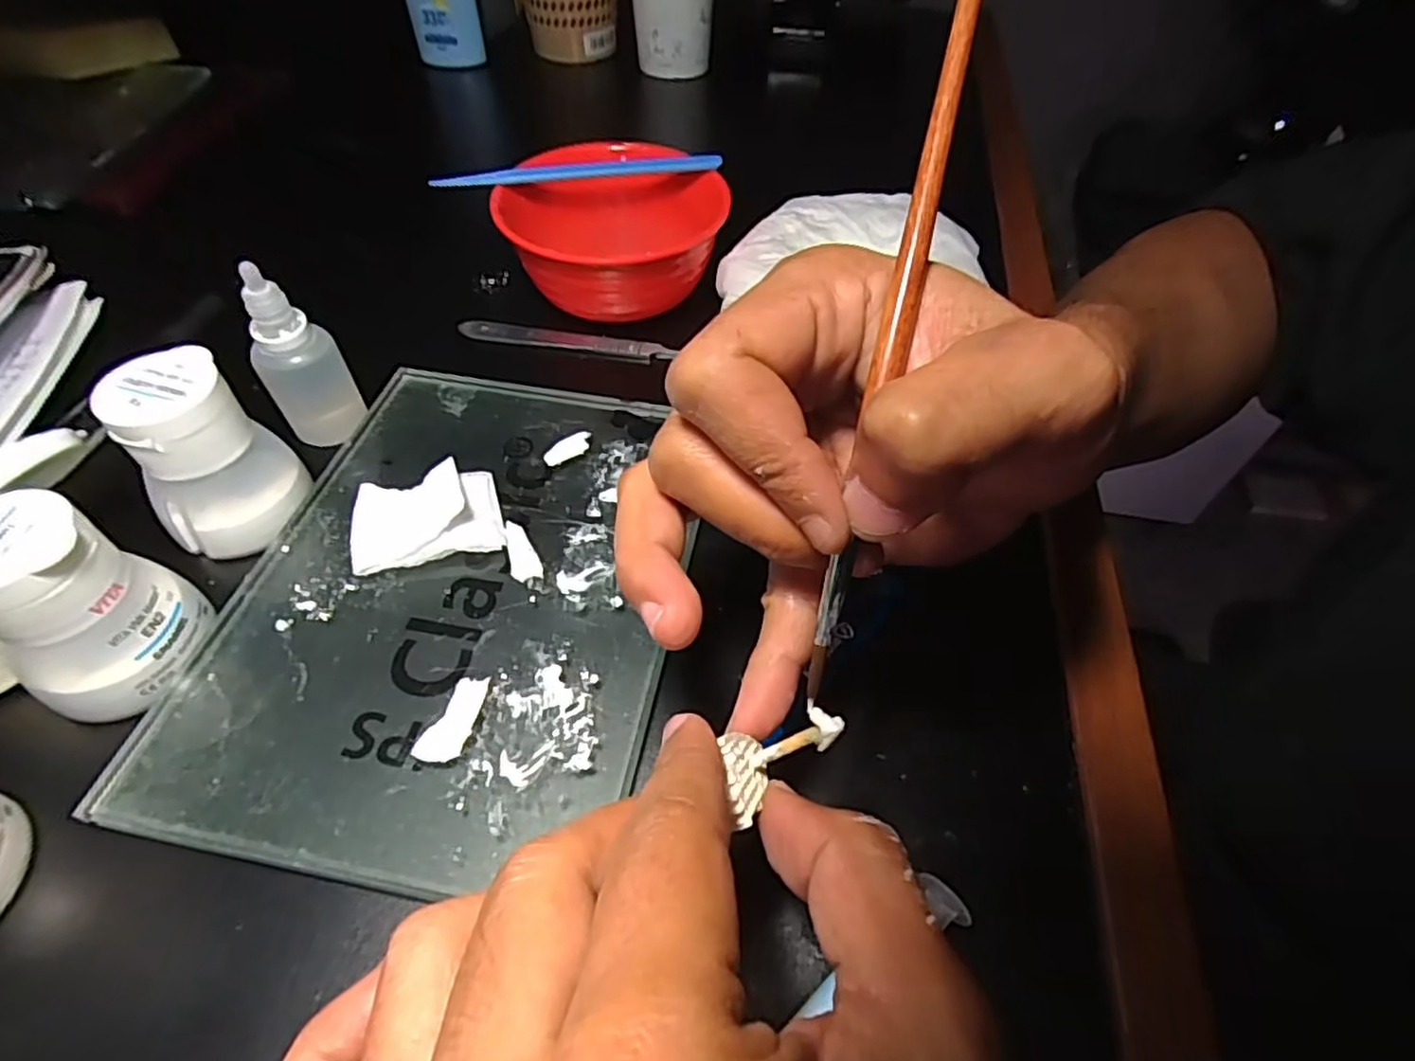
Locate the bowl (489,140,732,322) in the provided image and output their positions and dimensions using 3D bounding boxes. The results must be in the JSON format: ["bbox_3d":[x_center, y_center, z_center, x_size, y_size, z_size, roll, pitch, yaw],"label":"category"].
[{"bbox_3d":[-0.046,-0.143,0.347,0.105,0.054,0.102,2,51,-3],"label":"bowl"}]

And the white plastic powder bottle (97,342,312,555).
[{"bbox_3d":[-0.176,-0.029,0.246,0.040,0.052,0.042,-1,51,-3],"label":"white plastic powder bottle"}]

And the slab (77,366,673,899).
[{"bbox_3d":[-0.088,0.011,0.246,0.148,0.011,0.197,8,51,2],"label":"slab"}]

